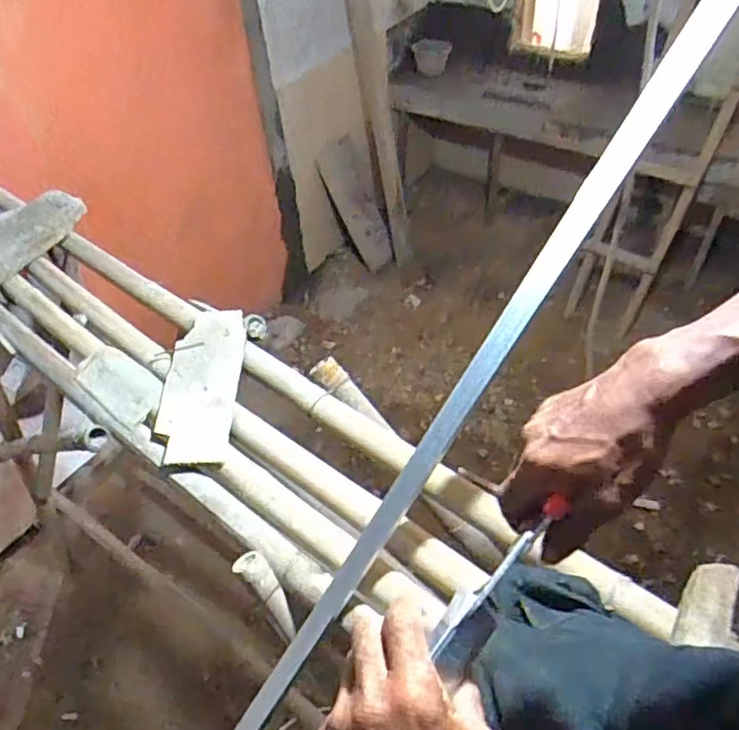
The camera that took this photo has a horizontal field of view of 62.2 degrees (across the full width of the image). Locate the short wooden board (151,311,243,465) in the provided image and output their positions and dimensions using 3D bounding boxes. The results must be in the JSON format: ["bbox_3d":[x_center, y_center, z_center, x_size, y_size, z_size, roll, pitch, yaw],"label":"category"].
[{"bbox_3d":[-0.304,0.024,1.119,0.129,0.019,0.360,-1,47,-3],"label":"short wooden board"}]

